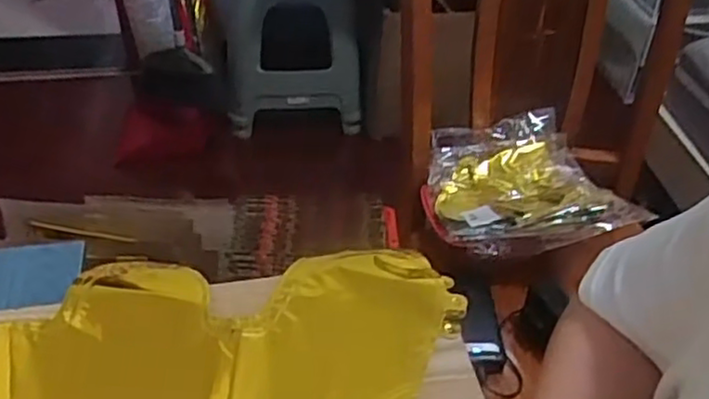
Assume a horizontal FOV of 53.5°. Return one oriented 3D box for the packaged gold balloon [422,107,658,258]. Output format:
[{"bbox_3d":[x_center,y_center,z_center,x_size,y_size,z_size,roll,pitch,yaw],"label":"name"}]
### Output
[{"bbox_3d":[0.237,-0.021,1.011,0.270,0.060,0.244,-5,42,-10],"label":"packaged gold balloon"}]

